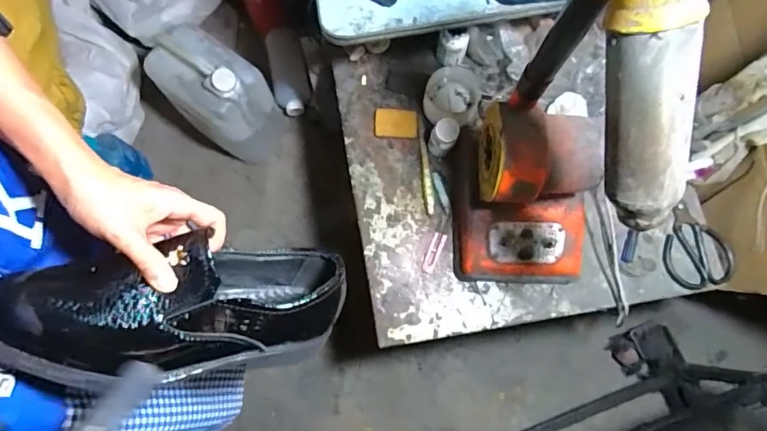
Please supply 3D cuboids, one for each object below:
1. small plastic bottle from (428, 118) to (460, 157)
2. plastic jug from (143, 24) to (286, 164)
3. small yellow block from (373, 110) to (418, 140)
[{"bbox_3d":[0.099,-0.126,0.777,0.039,0.082,0.037,0,77,1],"label":"small plastic bottle"},{"bbox_3d":[-0.368,-0.266,1.096,0.235,0.339,0.166,38,81,9],"label":"plastic jug"},{"bbox_3d":[0.022,-0.158,0.821,0.073,0.019,0.047,8,78,3],"label":"small yellow block"}]

